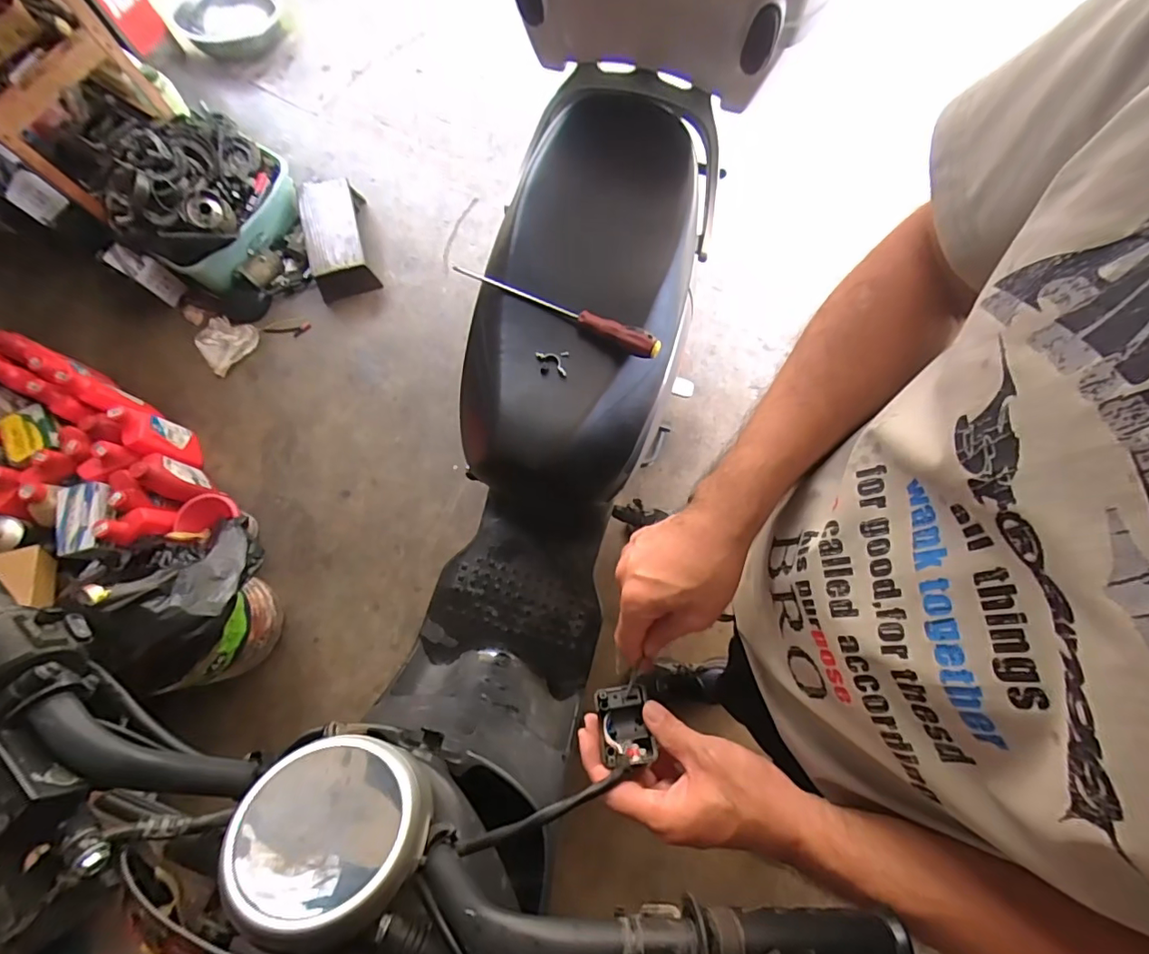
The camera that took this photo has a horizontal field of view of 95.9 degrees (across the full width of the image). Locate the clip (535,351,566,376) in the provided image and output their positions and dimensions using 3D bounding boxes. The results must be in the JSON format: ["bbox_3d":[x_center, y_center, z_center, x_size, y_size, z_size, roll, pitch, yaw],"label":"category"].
[{"bbox_3d":[-0.029,-0.156,0.696,0.049,0.008,0.018,37,79,9],"label":"clip"}]

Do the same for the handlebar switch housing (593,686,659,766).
[{"bbox_3d":[0.037,0.185,0.393,0.037,0.027,0.049,-12,65,8],"label":"handlebar switch housing"}]

